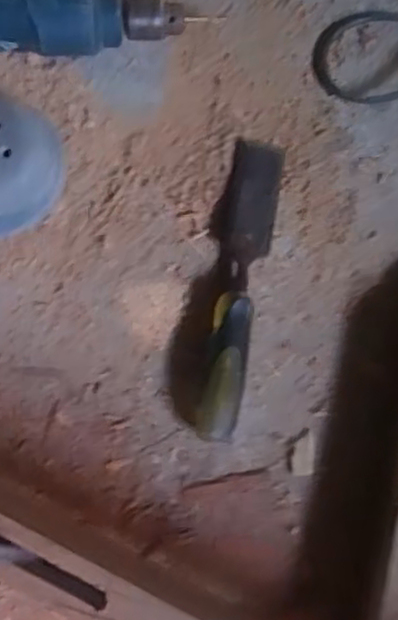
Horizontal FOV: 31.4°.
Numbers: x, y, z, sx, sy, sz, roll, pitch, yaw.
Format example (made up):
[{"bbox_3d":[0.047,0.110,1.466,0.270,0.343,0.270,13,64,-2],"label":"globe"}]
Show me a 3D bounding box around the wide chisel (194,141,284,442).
[{"bbox_3d":[0.031,-0.021,0.540,0.039,0.034,0.236,9,78,1],"label":"wide chisel"}]

